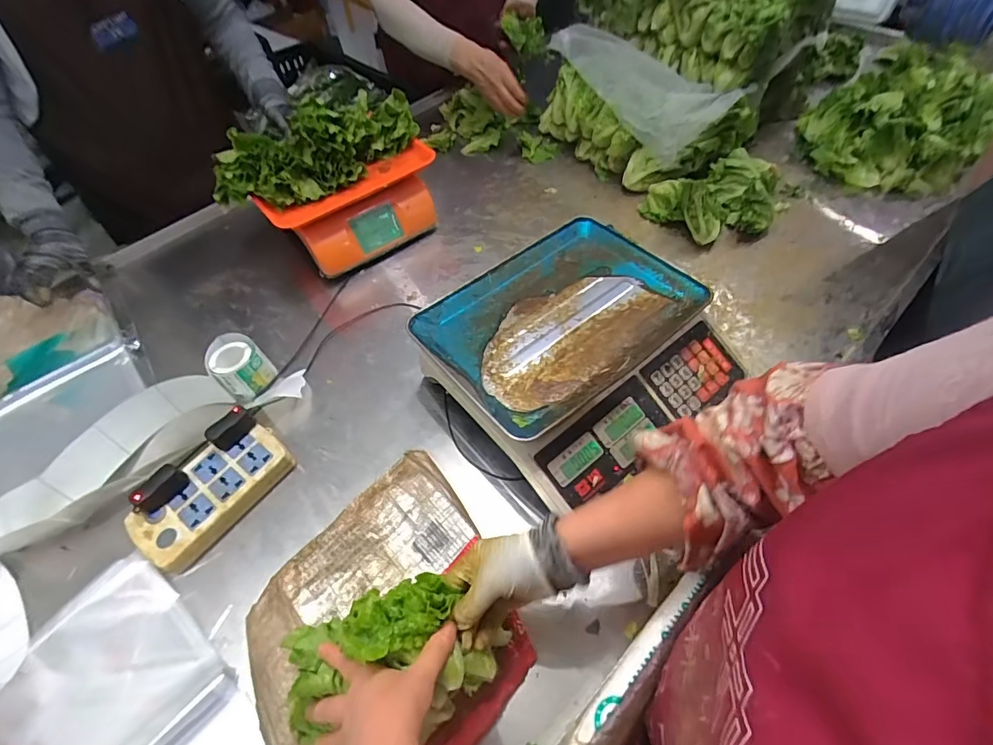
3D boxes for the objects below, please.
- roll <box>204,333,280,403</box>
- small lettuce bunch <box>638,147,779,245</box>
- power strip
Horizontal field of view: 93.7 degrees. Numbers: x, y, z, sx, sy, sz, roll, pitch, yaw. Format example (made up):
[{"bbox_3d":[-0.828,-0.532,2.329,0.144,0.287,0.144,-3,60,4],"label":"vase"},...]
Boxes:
[{"bbox_3d":[-0.373,-0.010,0.676,0.075,0.062,0.069,-3,54,4],"label":"roll"},{"bbox_3d":[0.397,-0.310,0.831,0.236,0.088,0.150,-9,54,-1],"label":"small lettuce bunch"},{"bbox_3d":[-0.348,0.148,0.580,0.101,0.034,0.178,31,62,24],"label":"power strip"}]

